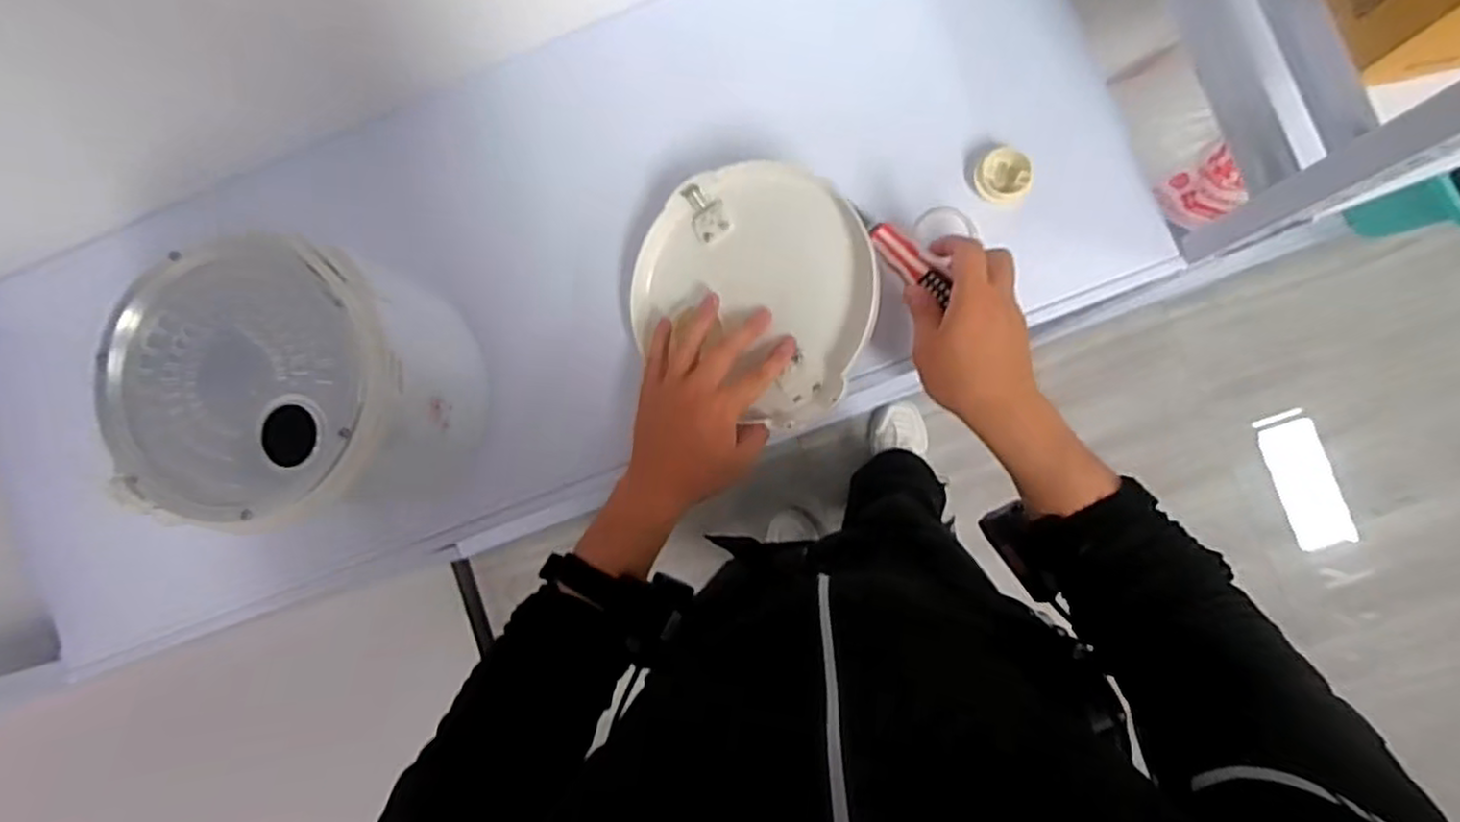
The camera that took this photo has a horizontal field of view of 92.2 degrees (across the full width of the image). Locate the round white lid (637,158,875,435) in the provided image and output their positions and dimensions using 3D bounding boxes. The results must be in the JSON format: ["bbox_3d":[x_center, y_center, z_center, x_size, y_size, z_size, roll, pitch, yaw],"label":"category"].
[{"bbox_3d":[0.020,-0.105,0.573,0.206,0.029,0.181,30,100,17],"label":"round white lid"}]

